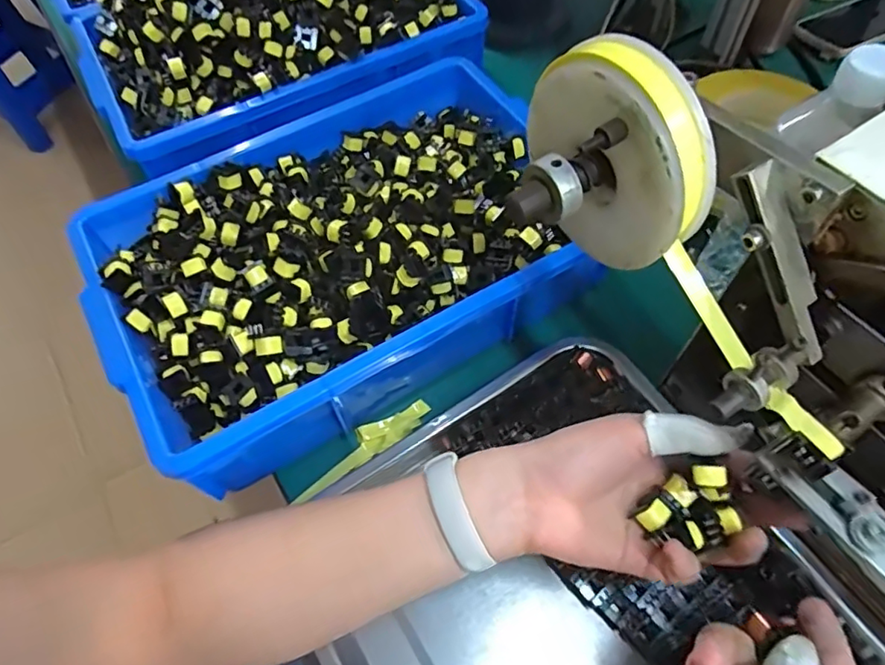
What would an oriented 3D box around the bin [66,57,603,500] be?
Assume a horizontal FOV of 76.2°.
[{"bbox_3d":[-0.072,-0.063,0.458,0.364,0.106,0.246,-30,62,-15],"label":"bin"}]

